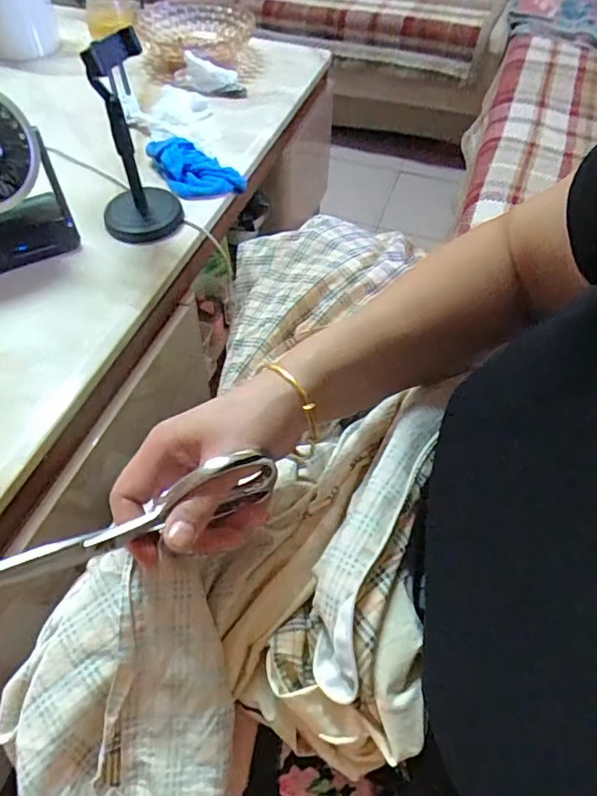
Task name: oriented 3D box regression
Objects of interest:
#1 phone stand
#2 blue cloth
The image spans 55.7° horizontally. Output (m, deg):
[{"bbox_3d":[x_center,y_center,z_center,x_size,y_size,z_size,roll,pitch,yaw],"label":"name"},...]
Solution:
[{"bbox_3d":[-0.214,-0.322,0.710,0.104,0.231,0.094,-8,54,-8],"label":"phone stand"},{"bbox_3d":[-0.155,-0.351,0.871,0.107,0.042,0.114,-27,57,-21],"label":"blue cloth"}]

